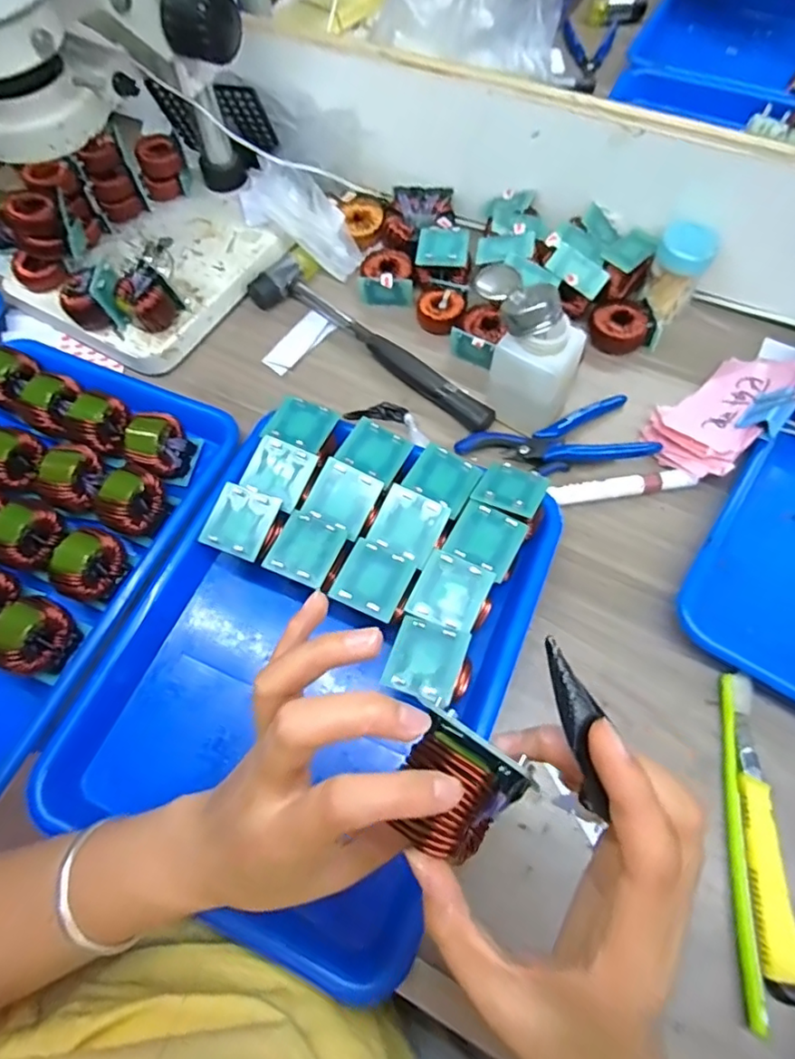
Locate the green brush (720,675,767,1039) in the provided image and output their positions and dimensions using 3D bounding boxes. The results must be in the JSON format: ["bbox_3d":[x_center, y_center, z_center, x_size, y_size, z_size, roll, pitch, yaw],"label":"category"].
[{"bbox_3d":[0.204,0.177,0.340,0.014,0.017,0.184,8,64,7],"label":"green brush"}]

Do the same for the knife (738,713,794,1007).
[{"bbox_3d":[0.212,0.187,0.340,0.022,0.007,0.142,-5,62,16],"label":"knife"}]

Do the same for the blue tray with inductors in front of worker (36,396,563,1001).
[{"bbox_3d":[-0.054,0.073,0.385,0.249,0.049,0.328,21,66,12],"label":"blue tray with inductors in front of worker"}]

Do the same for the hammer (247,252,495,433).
[{"bbox_3d":[-0.022,-0.169,0.520,0.266,0.032,0.051,35,70,18],"label":"hammer"}]

